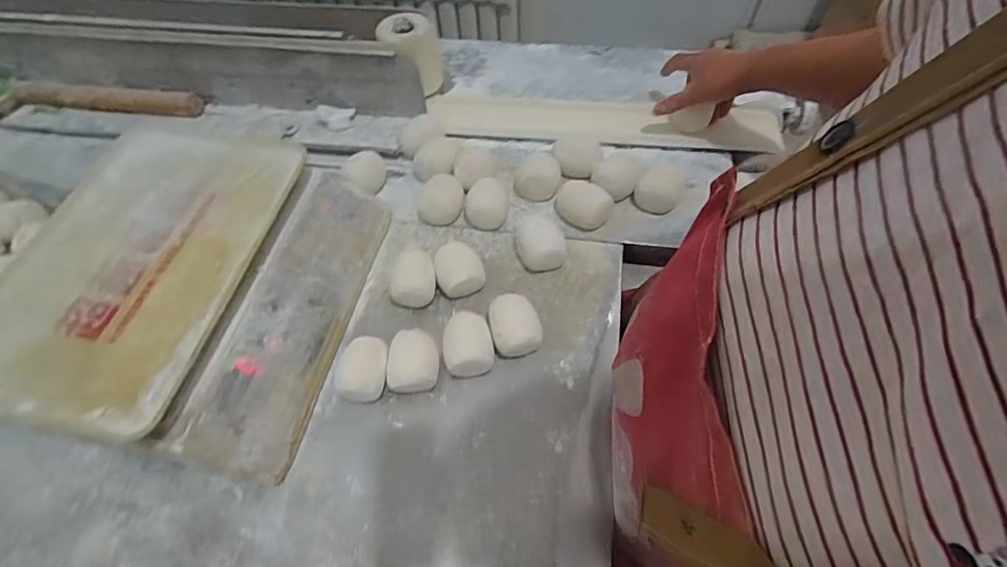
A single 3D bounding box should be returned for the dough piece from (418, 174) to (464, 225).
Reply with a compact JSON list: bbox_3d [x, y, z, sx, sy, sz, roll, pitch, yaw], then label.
[{"bbox_3d":[-0.080,-0.109,0.611,0.057,0.035,0.064,-2,60,1],"label":"dough piece"}]

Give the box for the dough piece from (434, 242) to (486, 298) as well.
[{"bbox_3d":[-0.051,-0.015,0.549,0.053,0.031,0.058,-20,61,-10],"label":"dough piece"}]

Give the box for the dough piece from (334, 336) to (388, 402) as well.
[{"bbox_3d":[-0.143,0.086,0.489,0.047,0.026,0.060,1,60,3],"label":"dough piece"}]

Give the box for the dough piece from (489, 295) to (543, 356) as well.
[{"bbox_3d":[0.012,0.044,0.506,0.051,0.039,0.067,-8,60,-3],"label":"dough piece"}]

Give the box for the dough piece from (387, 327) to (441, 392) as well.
[{"bbox_3d":[-0.089,0.080,0.487,0.049,0.038,0.059,-9,60,-3],"label":"dough piece"}]

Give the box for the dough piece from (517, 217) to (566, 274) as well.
[{"bbox_3d":[0.042,-0.050,0.564,0.058,0.040,0.067,-6,59,-1],"label":"dough piece"}]

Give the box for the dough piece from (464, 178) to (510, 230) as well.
[{"bbox_3d":[-0.021,-0.095,0.591,0.052,0.034,0.056,-1,60,2],"label":"dough piece"}]

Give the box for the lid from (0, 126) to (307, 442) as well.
[{"bbox_3d":[-0.369,-0.032,0.483,0.232,0.017,0.338,9,61,7],"label":"lid"}]

